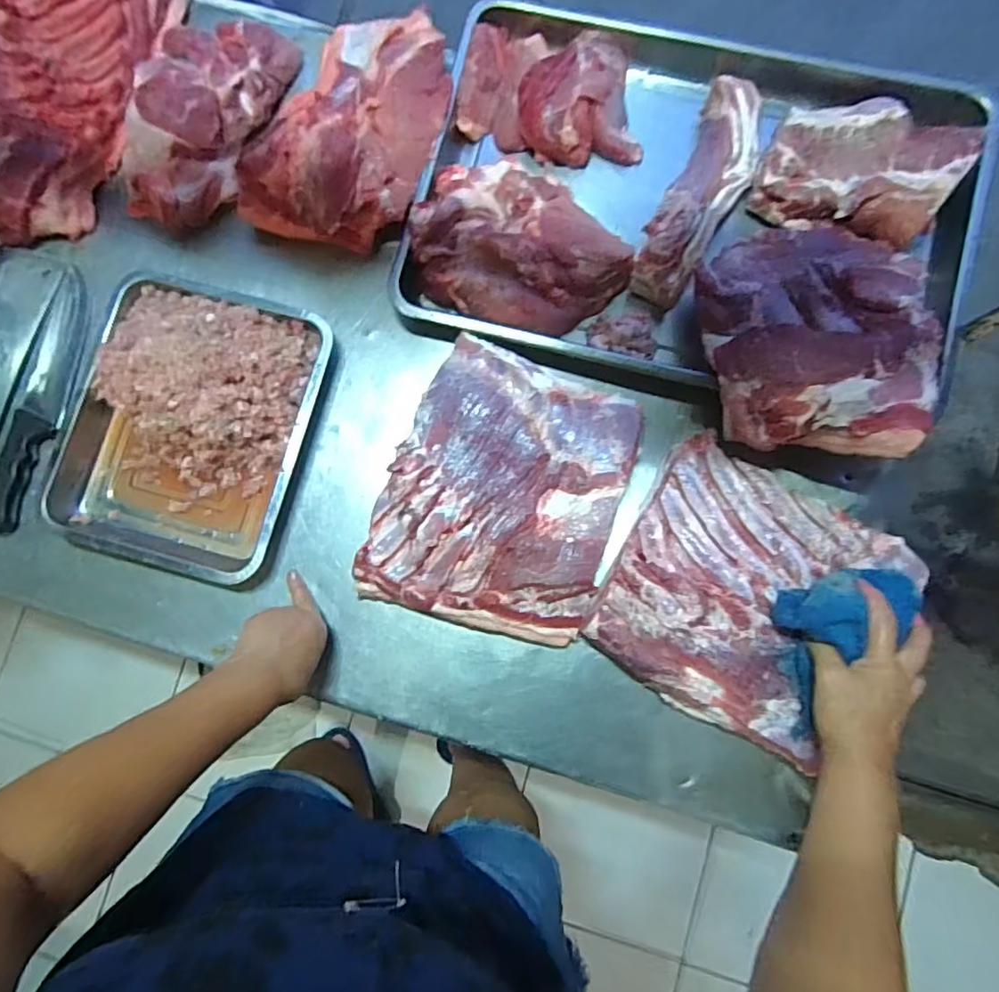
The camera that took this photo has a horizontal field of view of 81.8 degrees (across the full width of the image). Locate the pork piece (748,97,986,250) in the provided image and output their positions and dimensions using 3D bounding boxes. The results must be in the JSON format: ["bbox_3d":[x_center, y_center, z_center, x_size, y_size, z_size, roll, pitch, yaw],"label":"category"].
[{"bbox_3d":[0.383,-0.349,0.610,0.201,0.049,0.148,19,85,4],"label":"pork piece"}]

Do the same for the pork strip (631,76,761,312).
[{"bbox_3d":[0.221,-0.329,0.628,0.080,0.052,0.252,25,86,4],"label":"pork strip"}]

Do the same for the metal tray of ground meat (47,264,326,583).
[{"bbox_3d":[-0.338,-0.079,0.612,0.245,0.067,0.303,15,85,4],"label":"metal tray of ground meat"}]

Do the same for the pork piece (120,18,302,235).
[{"bbox_3d":[-0.356,-0.443,0.664,0.145,0.059,0.257,27,86,5],"label":"pork piece"}]

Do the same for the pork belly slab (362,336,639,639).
[{"bbox_3d":[0.003,-0.004,0.603,0.246,0.041,0.288,17,85,4],"label":"pork belly slab"}]

